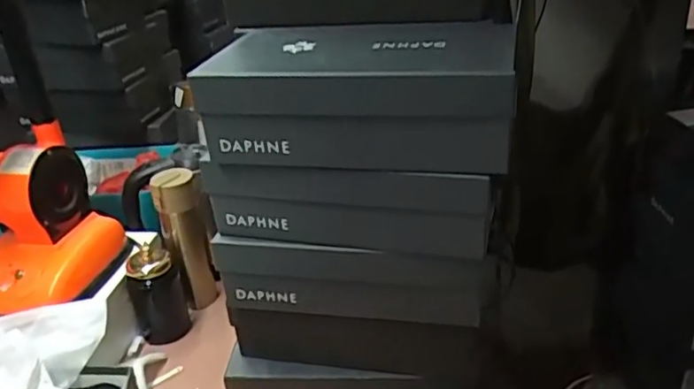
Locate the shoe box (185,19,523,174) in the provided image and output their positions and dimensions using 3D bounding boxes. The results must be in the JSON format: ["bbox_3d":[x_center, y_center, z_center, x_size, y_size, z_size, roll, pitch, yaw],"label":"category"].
[{"bbox_3d":[0.020,-0.105,0.616,0.292,0.099,0.166,5,29,17],"label":"shoe box"}]

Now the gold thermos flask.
[{"bbox_3d":[-0.259,0.079,0.996,0.071,0.238,0.065,-12,29,-14],"label":"gold thermos flask"}]

